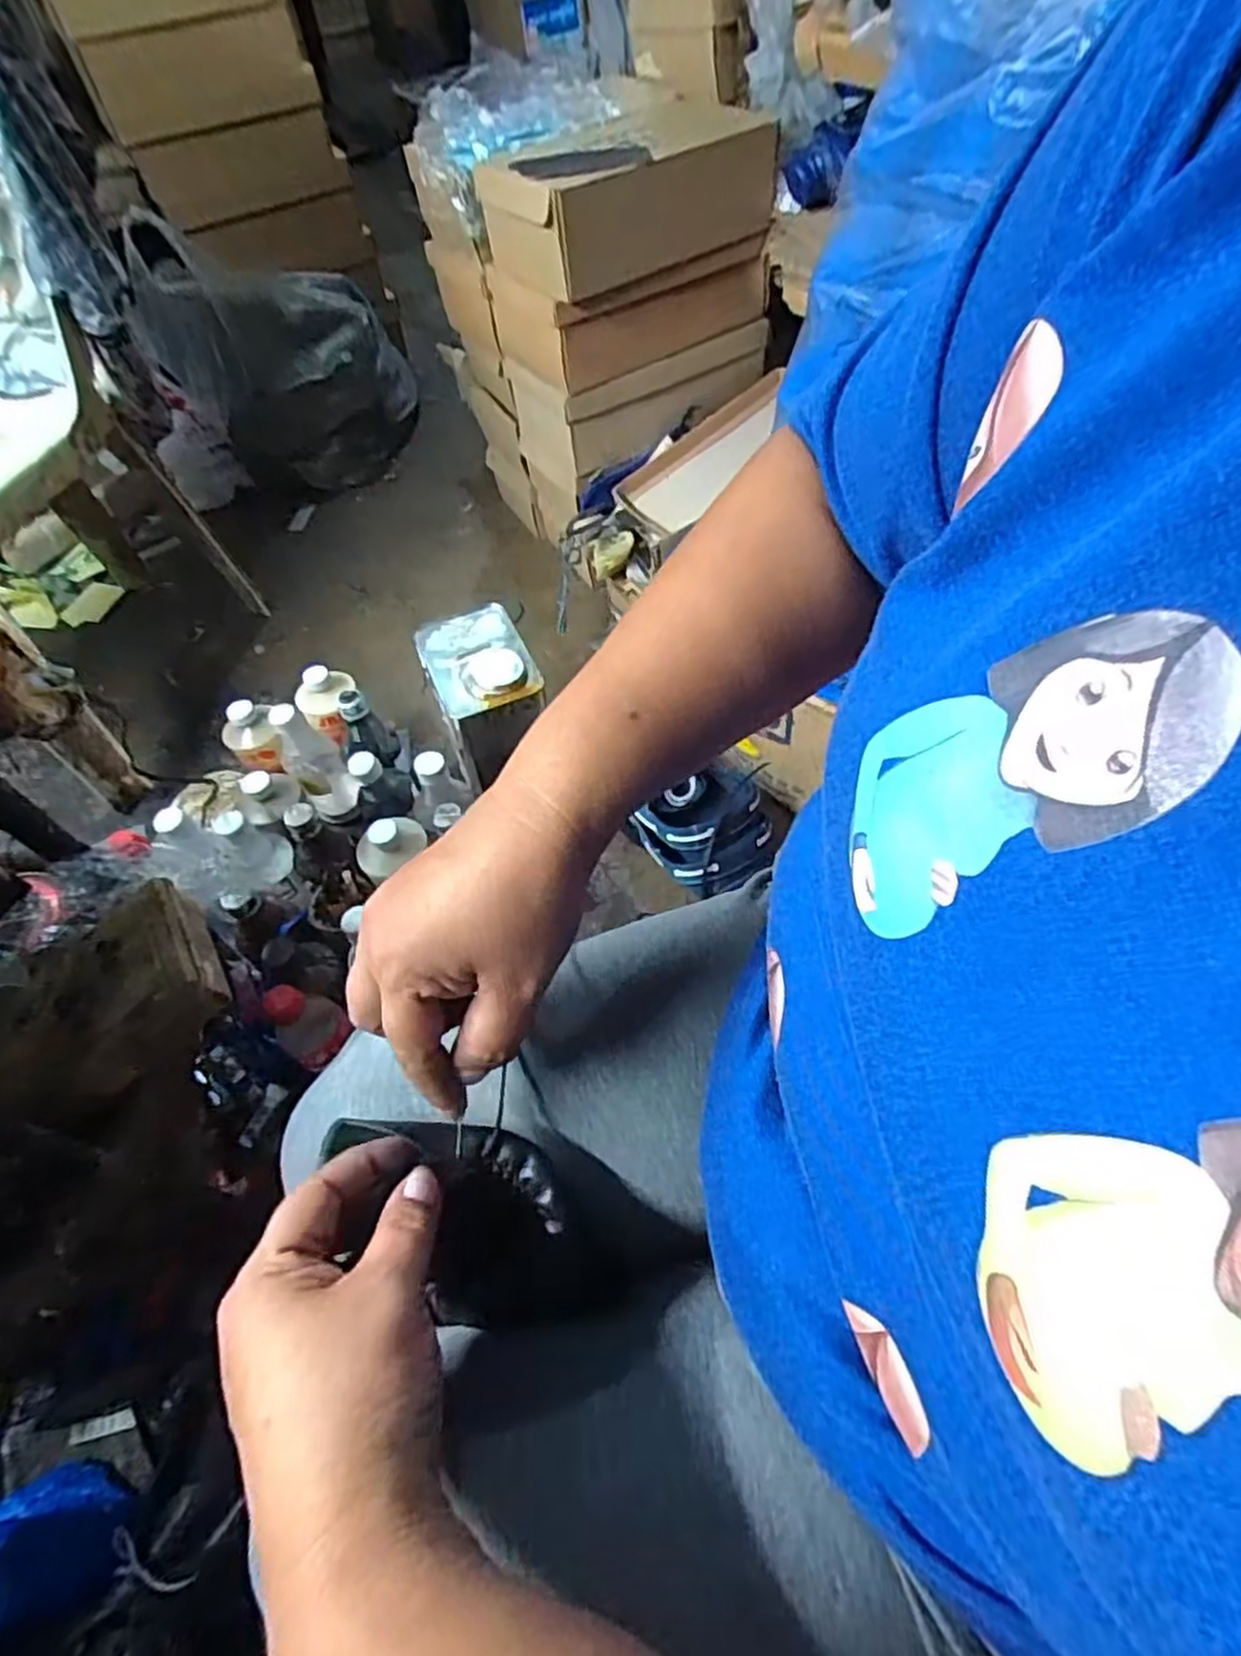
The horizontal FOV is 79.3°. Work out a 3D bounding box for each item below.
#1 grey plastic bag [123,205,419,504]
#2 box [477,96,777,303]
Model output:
[{"bbox_3d":[-0.603,-0.833,1.356,0.423,0.324,0.228,-19,57,-9],"label":"grey plastic bag"},{"bbox_3d":[0.006,-0.756,0.893,0.339,0.100,0.177,-33,60,-18],"label":"box"}]

